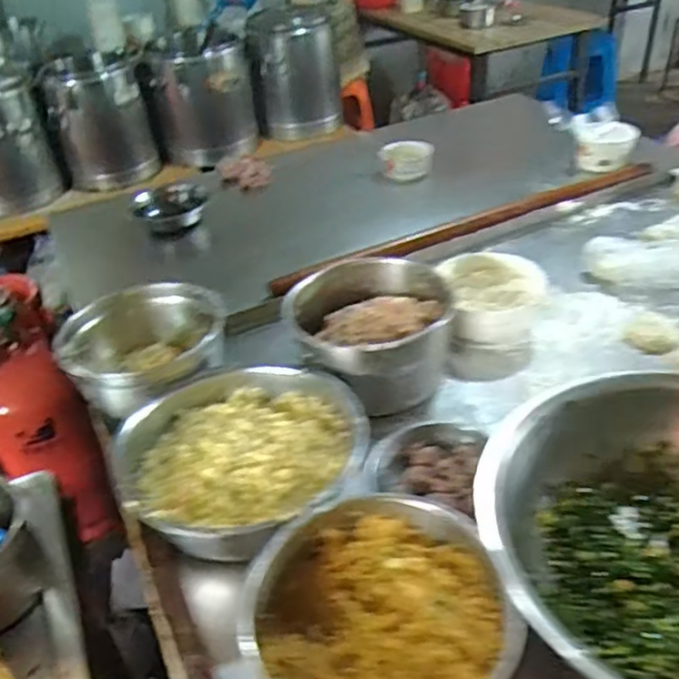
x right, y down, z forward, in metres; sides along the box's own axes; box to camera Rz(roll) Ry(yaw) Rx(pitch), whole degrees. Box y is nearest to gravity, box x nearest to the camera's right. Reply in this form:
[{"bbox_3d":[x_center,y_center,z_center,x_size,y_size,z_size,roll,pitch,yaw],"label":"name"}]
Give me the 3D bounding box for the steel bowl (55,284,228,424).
[{"bbox_3d":[-0.256,0.004,0.917,0.209,0.097,0.188,-20,39,-19],"label":"steel bowl"}]

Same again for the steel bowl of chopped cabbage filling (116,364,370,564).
[{"bbox_3d":[-0.101,0.136,0.778,0.260,0.088,0.259,-4,36,3],"label":"steel bowl of chopped cabbage filling"}]

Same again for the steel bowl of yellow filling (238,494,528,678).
[{"bbox_3d":[0.037,0.251,0.581,0.209,0.114,0.198,-4,36,3],"label":"steel bowl of yellow filling"}]

